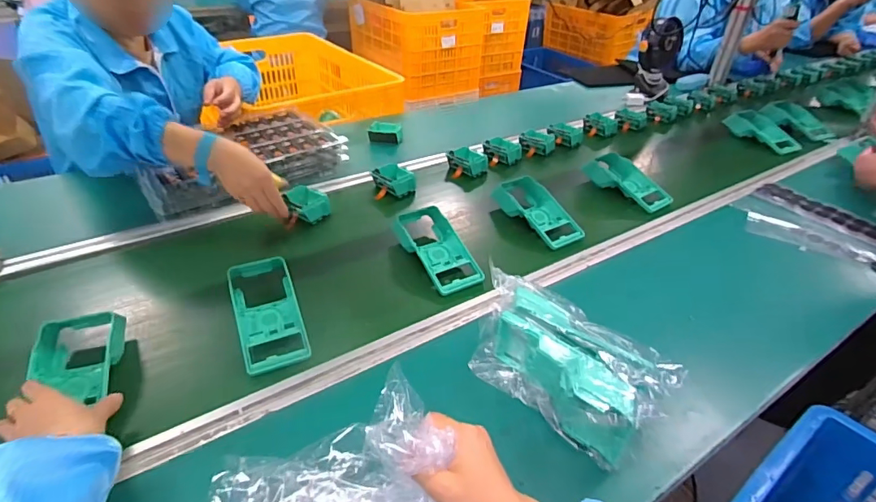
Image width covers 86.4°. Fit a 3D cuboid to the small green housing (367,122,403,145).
[{"bbox_3d":[-0.128,-0.290,1.144,0.083,0.037,0.052,12,37,10],"label":"small green housing"}]

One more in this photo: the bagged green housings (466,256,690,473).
[{"bbox_3d":[0.147,0.126,0.561,0.239,0.089,0.114,32,45,33],"label":"bagged green housings"}]

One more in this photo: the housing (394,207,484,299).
[{"bbox_3d":[-0.003,-0.008,0.765,0.091,0.047,0.190,-18,42,-27],"label":"housing"}]

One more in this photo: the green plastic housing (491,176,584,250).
[{"bbox_3d":[0.189,-0.070,0.869,0.094,0.060,0.180,-19,42,-28],"label":"green plastic housing"}]

